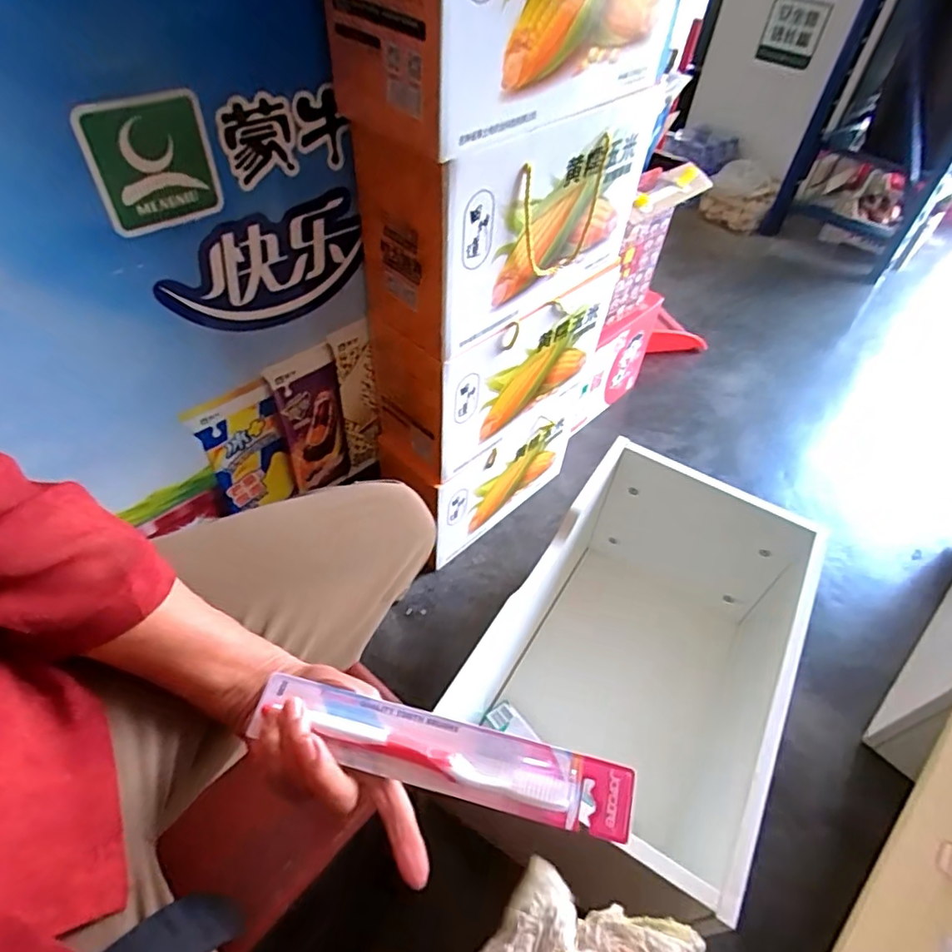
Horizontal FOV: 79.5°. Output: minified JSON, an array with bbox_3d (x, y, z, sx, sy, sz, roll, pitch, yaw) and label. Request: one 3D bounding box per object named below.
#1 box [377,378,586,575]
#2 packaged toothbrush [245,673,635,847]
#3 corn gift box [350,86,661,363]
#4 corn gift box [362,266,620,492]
[{"bbox_3d":[0.021,-0.027,0.995,0.366,0.239,0.131,-31,58,-28],"label":"box"},{"bbox_3d":[-0.020,0.169,0.350,0.228,0.015,0.041,14,49,7],"label":"packaged toothbrush"},{"bbox_3d":[0.039,-0.309,0.669,0.338,0.211,0.139,-31,58,-28],"label":"corn gift box"},{"bbox_3d":[0.028,-0.172,0.837,0.336,0.223,0.139,-31,58,-28],"label":"corn gift box"}]

